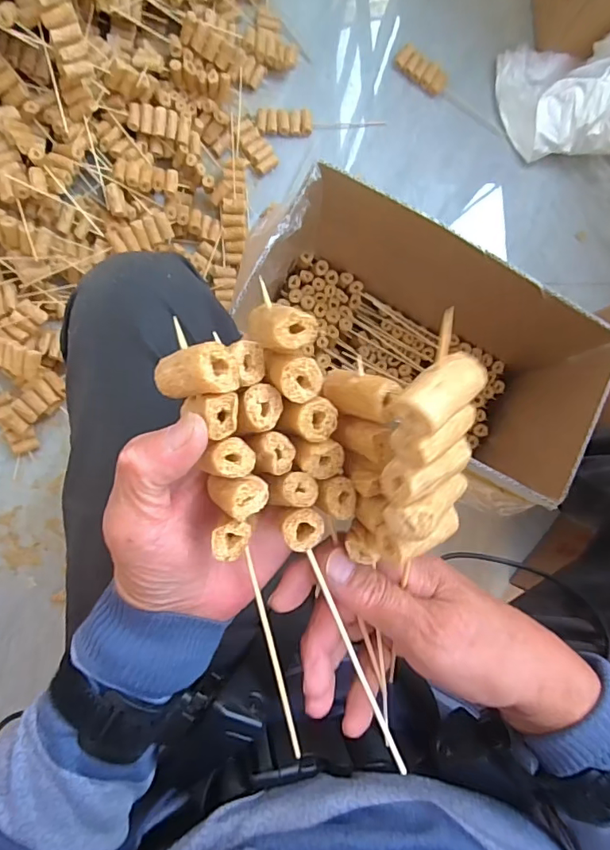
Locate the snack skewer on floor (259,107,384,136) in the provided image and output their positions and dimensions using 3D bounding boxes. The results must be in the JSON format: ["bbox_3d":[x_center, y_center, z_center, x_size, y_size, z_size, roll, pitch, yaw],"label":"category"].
[{"bbox_3d":[0.029,-0.498,0.825,0.210,0.018,0.035,-3,87,-7],"label":"snack skewer on floor"}]

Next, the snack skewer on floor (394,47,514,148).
[{"bbox_3d":[0.256,-0.563,0.866,0.246,0.022,0.046,41,83,-3],"label":"snack skewer on floor"}]

